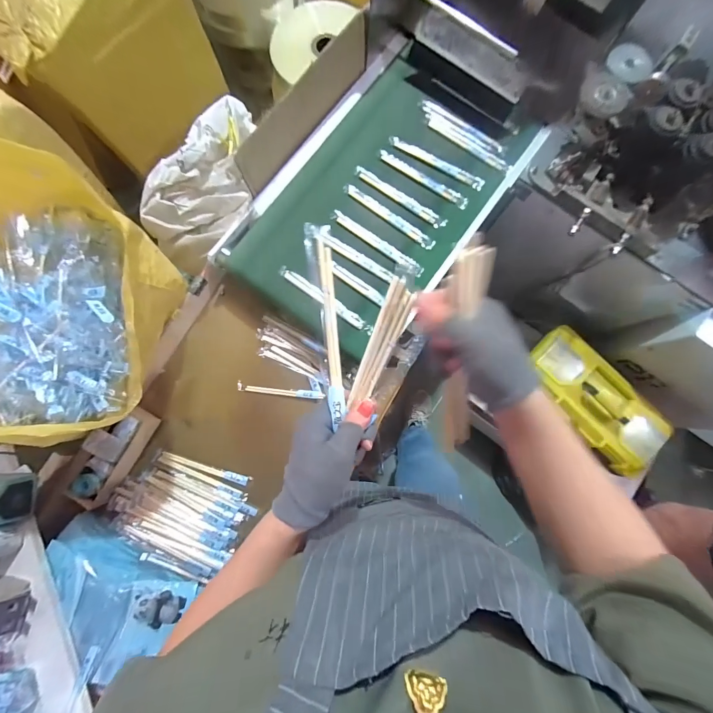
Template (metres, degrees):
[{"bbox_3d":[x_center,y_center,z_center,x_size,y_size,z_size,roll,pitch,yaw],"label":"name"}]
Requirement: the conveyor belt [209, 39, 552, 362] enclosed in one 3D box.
[{"bbox_3d":[0.074,-0.355,0.770,0.402,0.070,0.713,39,83,5],"label":"conveyor belt"}]

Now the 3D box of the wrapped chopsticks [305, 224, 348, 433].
[{"bbox_3d":[-0.027,-0.031,0.329,0.022,0.007,0.184,-7,93,-2],"label":"wrapped chopsticks"}]

